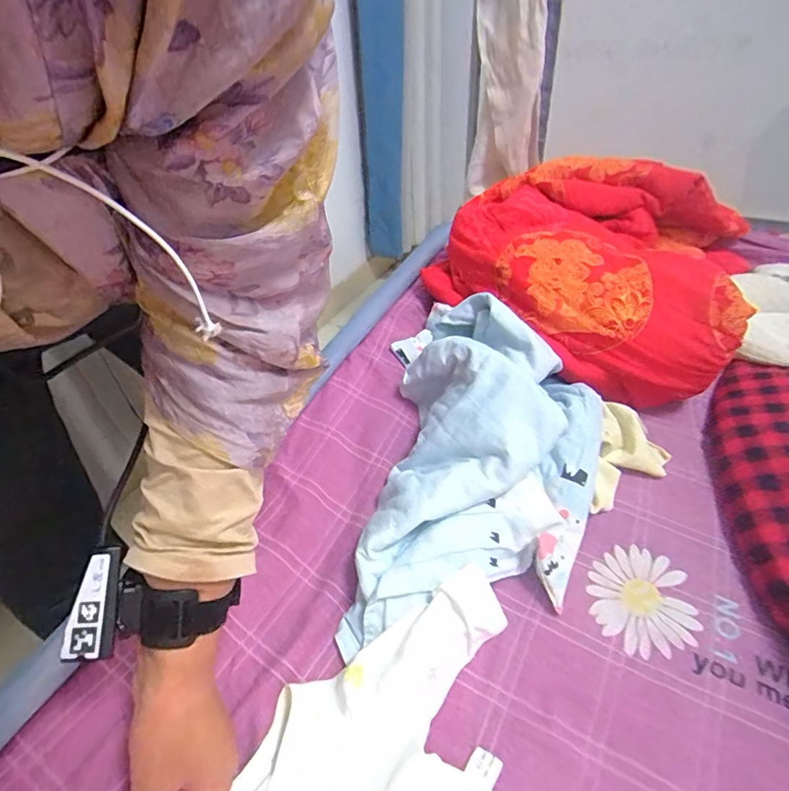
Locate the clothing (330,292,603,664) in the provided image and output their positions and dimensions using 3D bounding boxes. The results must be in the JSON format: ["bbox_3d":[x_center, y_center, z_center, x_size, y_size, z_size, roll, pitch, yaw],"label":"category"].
[{"bbox_3d":[0.102,0.041,0.512,0.251,0.115,0.432,5,44,7],"label":"clothing"}]

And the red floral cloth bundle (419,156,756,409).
[{"bbox_3d":[0.289,-0.218,0.717,0.426,0.126,0.450,22,48,26],"label":"red floral cloth bundle"}]

